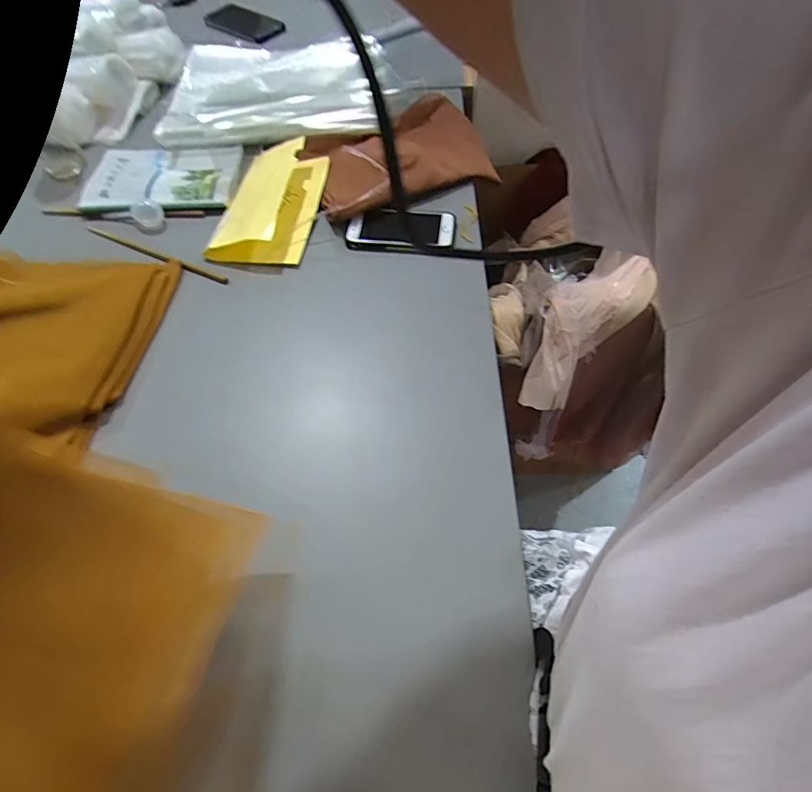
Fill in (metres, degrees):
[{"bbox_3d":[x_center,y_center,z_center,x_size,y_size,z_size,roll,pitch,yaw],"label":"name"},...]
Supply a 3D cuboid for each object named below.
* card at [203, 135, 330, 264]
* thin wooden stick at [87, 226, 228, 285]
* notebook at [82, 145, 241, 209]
[{"bbox_3d":[-0.180,-0.262,0.649,0.126,0.047,0.202,7,59,6],"label":"card"},{"bbox_3d":[-0.325,-0.185,0.622,0.224,0.013,0.012,22,62,15],"label":"thin wooden stick"},{"bbox_3d":[-0.345,-0.312,0.688,0.204,0.020,0.134,0,58,2],"label":"notebook"}]

